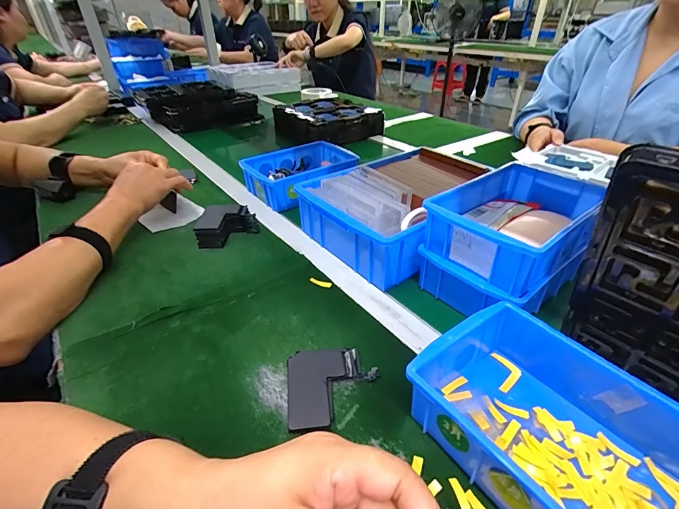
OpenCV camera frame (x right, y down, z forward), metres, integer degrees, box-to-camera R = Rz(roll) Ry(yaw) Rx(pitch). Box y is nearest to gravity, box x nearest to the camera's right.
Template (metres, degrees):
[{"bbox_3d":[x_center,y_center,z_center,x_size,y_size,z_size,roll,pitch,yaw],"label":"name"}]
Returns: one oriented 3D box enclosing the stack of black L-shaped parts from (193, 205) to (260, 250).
[{"bbox_3d":[-0.178,-0.051,0.557,0.094,0.042,0.082,-10,35,-14],"label":"stack of black L-shaped parts"}]

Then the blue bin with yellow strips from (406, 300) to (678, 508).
[{"bbox_3d":[0.163,0.134,0.257,0.138,0.067,0.200,-21,39,-28],"label":"blue bin with yellow strips"}]

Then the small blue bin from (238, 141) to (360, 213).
[{"bbox_3d":[-0.070,-0.159,0.697,0.214,0.066,0.161,-24,40,-32],"label":"small blue bin"}]

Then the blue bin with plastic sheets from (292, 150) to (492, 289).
[{"bbox_3d":[0.100,-0.069,0.540,0.280,0.086,0.203,-22,39,-29],"label":"blue bin with plastic sheets"}]

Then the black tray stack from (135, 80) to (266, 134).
[{"bbox_3d":[-0.483,-0.522,1.194,0.316,0.088,0.333,-25,42,-30],"label":"black tray stack"}]

